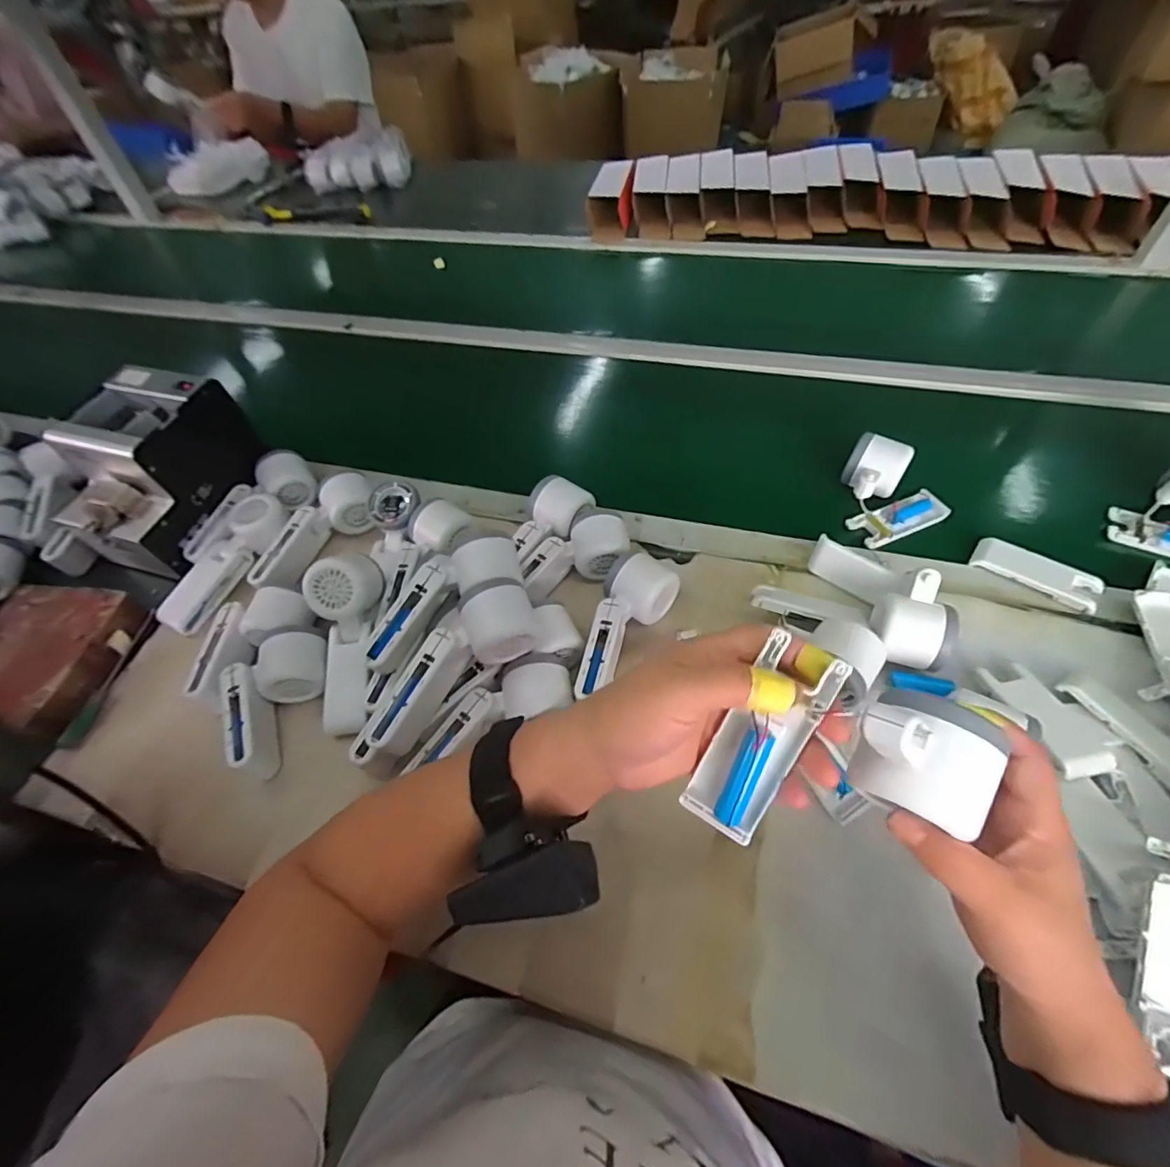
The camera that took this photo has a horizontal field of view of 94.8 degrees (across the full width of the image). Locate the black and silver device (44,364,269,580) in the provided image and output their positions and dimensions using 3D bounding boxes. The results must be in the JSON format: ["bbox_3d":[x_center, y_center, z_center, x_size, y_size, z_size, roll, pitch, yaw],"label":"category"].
[{"bbox_3d":[-0.461,-0.121,0.577,0.149,0.127,0.186,11,56,12],"label":"black and silver device"}]

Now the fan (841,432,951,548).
[{"bbox_3d":[0.322,-0.105,0.575,0.098,0.065,0.098,-22,56,-11],"label":"fan"}]

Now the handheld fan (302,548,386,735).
[{"bbox_3d":[-0.218,0.053,0.497,0.055,0.056,0.158,-1,88,4],"label":"handheld fan"}]

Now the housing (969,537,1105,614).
[{"bbox_3d":[0.438,-0.012,0.521,0.105,0.013,0.044,33,63,25],"label":"housing"}]

